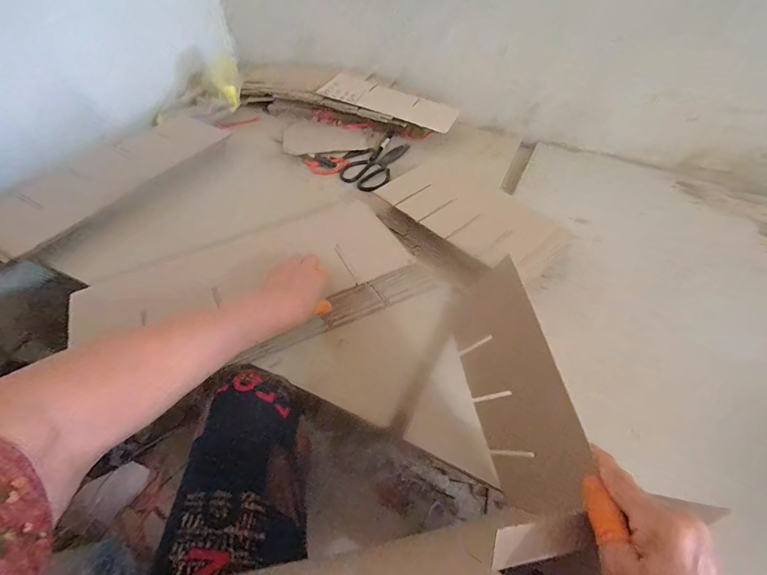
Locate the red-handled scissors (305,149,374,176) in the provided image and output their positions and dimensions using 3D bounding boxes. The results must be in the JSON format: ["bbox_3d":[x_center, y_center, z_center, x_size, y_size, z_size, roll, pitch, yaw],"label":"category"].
[{"bbox_3d":[-0.091,-0.274,0.797,0.147,0.007,0.066,-11,50,-10],"label":"red-handled scissors"}]

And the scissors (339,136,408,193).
[{"bbox_3d":[-0.021,-0.271,0.798,0.099,0.016,0.213,16,51,13],"label":"scissors"}]

